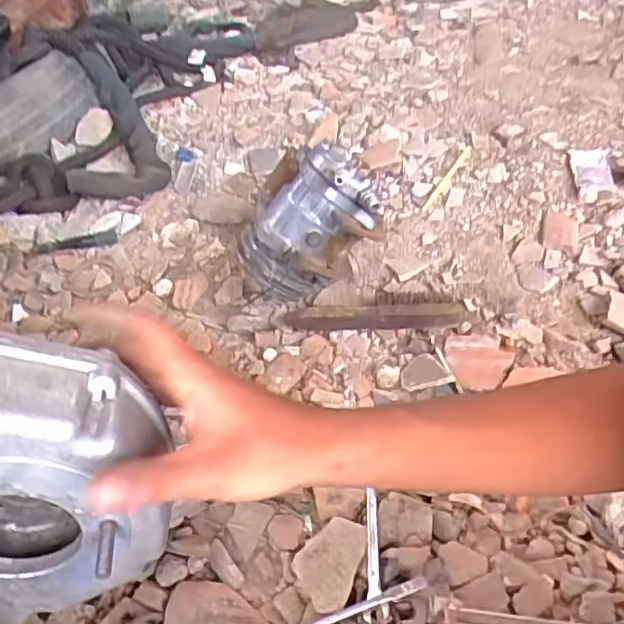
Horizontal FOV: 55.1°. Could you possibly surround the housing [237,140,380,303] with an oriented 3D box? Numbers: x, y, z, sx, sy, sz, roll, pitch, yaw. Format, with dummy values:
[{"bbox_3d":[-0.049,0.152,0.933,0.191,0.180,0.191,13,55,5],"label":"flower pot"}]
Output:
[{"bbox_3d":[-0.003,-0.134,0.846,0.220,0.119,0.154,-45,31,23],"label":"housing"}]

